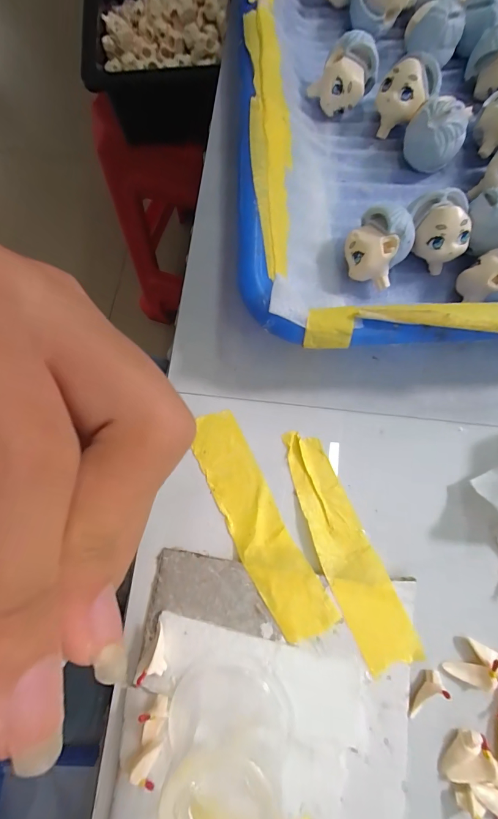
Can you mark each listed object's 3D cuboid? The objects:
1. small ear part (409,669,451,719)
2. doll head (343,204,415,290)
[{"bbox_3d":[0.058,0.093,0.112,0.004,0.007,0.016,37,81,9],"label":"small ear part"},{"bbox_3d":[0.050,-0.063,0.136,0.022,0.023,0.021,0,77,1],"label":"doll head"}]

